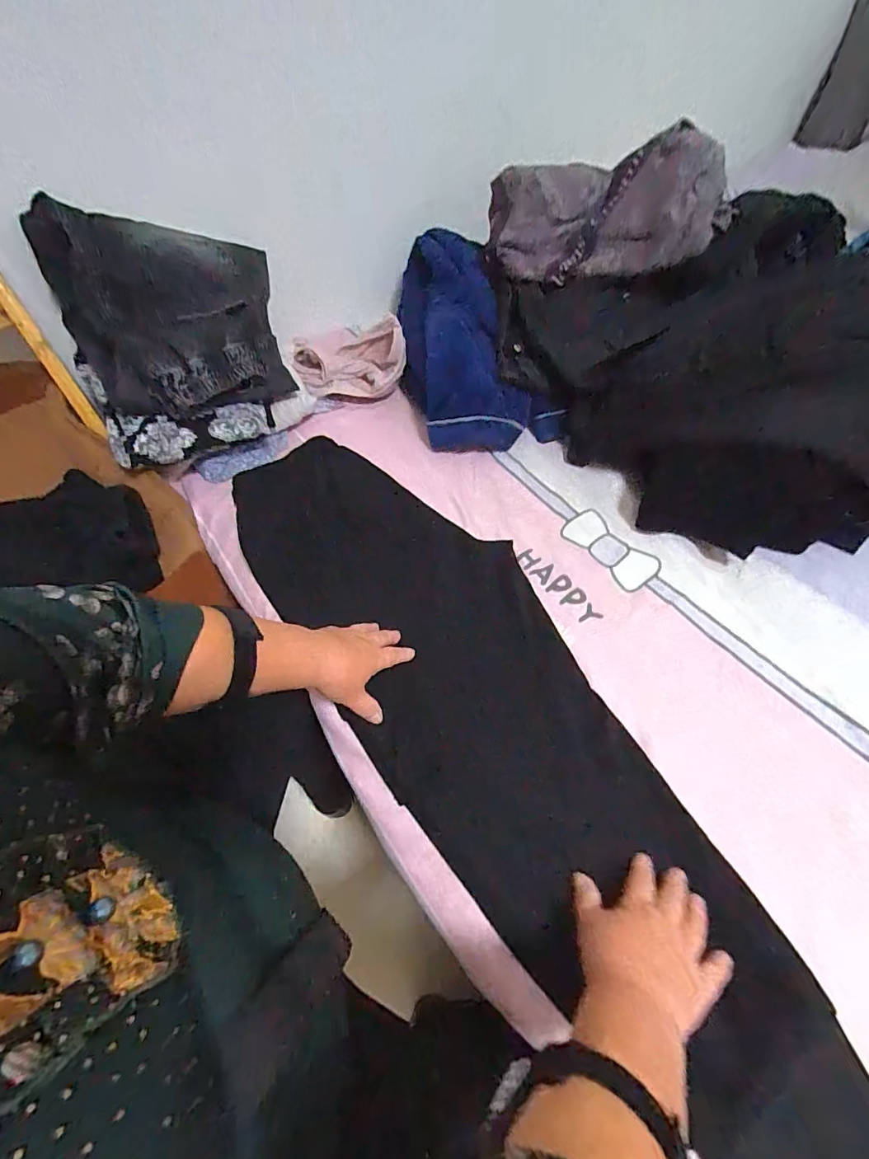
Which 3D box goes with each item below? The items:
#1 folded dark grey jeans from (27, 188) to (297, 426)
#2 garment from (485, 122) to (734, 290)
[{"bbox_3d":[-0.387,-0.390,0.707,0.295,0.095,0.296,-19,92,-14],"label":"folded dark grey jeans"},{"bbox_3d":[0.240,-0.554,0.710,0.354,0.159,0.134,15,58,13],"label":"garment"}]

